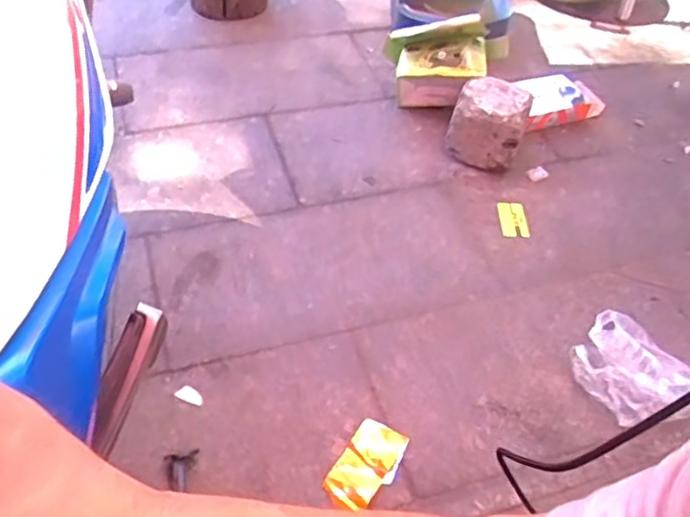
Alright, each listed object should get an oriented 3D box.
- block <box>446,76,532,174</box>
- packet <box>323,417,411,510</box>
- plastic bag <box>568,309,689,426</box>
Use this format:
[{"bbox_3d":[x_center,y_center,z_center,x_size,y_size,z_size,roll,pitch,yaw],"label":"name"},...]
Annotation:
[{"bbox_3d":[0.315,-0.295,1.413,0.151,0.164,0.163,17,51,7],"label":"block"},{"bbox_3d":[0.034,0.302,0.941,0.079,0.015,0.140,27,53,15],"label":"packet"},{"bbox_3d":[0.483,0.185,1.067,0.174,0.035,0.205,-24,57,-24],"label":"plastic bag"}]

